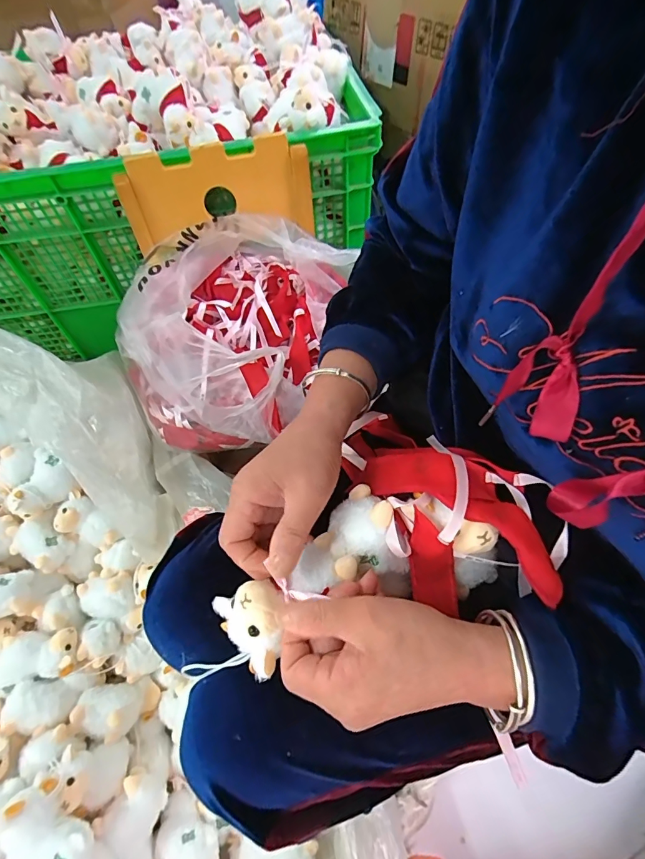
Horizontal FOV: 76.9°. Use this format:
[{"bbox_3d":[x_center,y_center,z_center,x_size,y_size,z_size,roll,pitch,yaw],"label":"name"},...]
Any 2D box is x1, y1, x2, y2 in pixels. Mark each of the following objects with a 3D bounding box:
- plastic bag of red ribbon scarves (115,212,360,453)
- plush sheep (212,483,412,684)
[{"bbox_3d":[-0.161,-0.160,0.649,0.307,0.222,0.326,27,62,20],"label":"plastic bag of red ribbon scarves"},{"bbox_3d":[-0.004,0.116,0.309,0.145,0.056,0.073,-31,60,-16],"label":"plush sheep"}]

